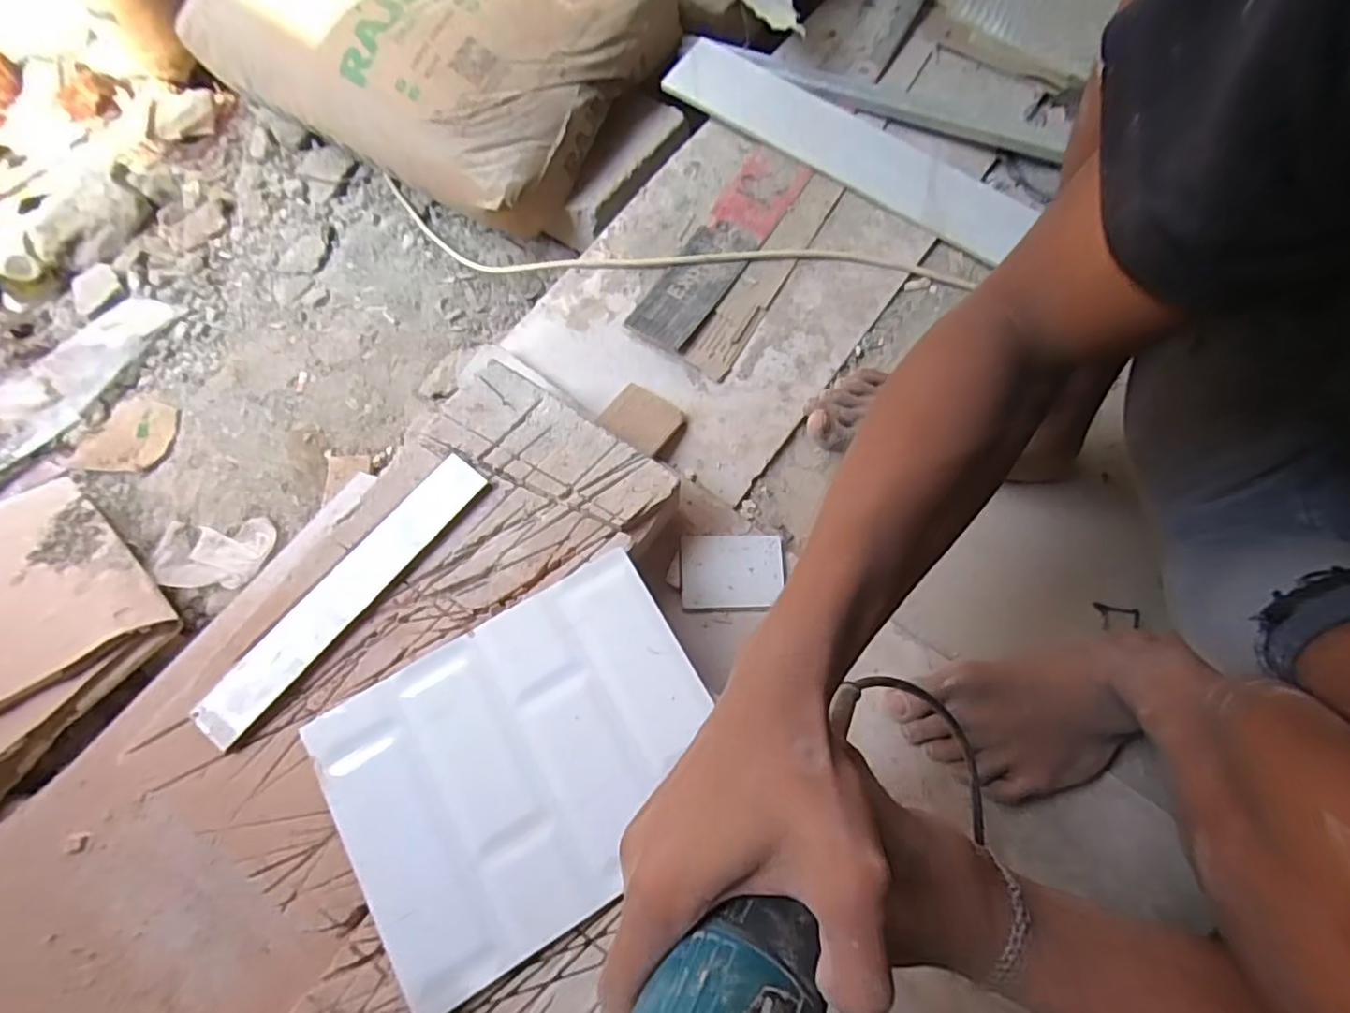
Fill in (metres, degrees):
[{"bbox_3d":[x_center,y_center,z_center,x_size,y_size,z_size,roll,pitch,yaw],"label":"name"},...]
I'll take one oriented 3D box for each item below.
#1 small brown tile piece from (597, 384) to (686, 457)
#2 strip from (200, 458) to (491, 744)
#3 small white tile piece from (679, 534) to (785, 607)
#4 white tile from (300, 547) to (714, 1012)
[{"bbox_3d":[-0.029,-0.081,0.582,0.065,0.018,0.054,33,73,11],"label":"small brown tile piece"},{"bbox_3d":[-0.238,0.059,0.453,0.043,0.010,0.243,37,75,12],"label":"strip"},{"bbox_3d":[0.049,0.055,0.538,0.086,0.008,0.062,-1,70,-1],"label":"small white tile piece"},{"bbox_3d":[-0.096,0.169,0.414,0.245,0.011,0.194,-29,73,-9],"label":"white tile"}]

